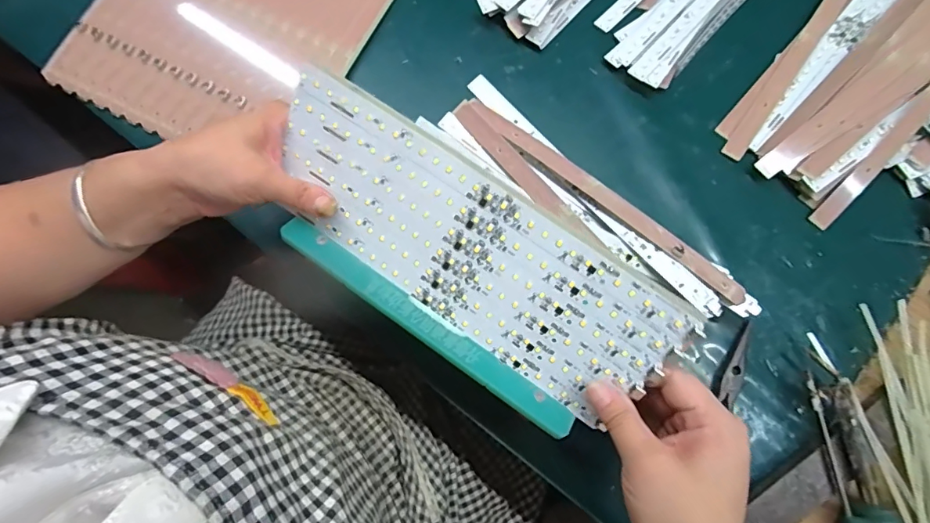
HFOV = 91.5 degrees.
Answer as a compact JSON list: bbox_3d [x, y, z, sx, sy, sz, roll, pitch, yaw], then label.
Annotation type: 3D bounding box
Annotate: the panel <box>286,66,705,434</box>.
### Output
[{"bbox_3d":[-0.004,-0.006,0.291,0.273,0.006,0.101,35,119,7],"label":"panel"}]

